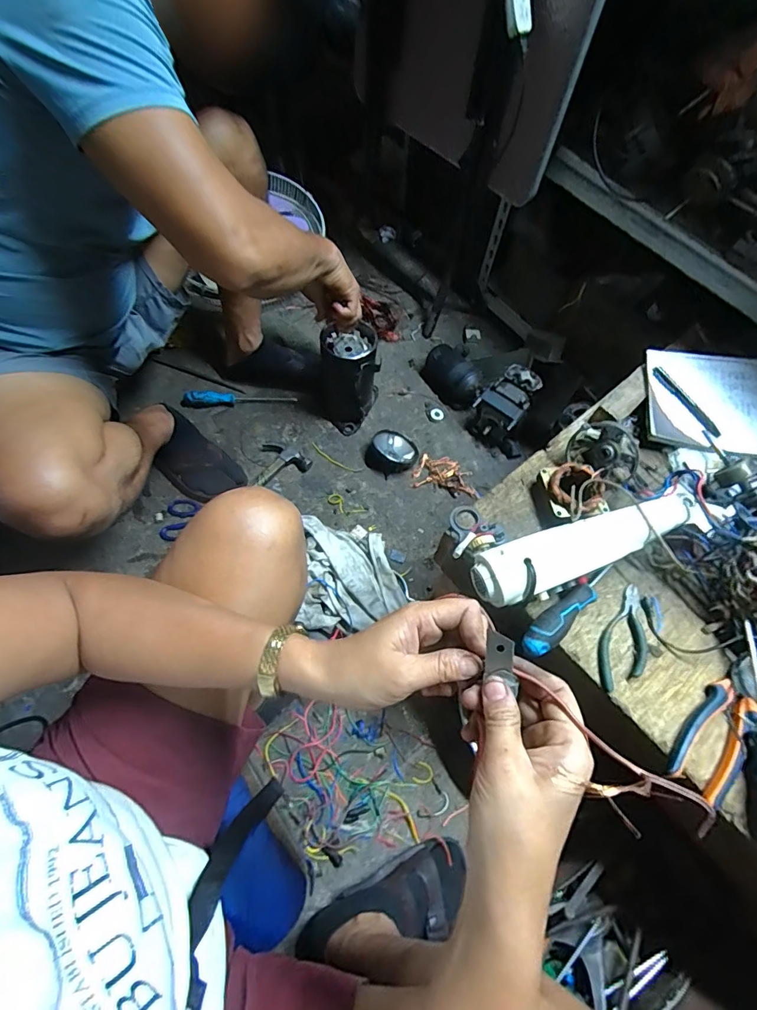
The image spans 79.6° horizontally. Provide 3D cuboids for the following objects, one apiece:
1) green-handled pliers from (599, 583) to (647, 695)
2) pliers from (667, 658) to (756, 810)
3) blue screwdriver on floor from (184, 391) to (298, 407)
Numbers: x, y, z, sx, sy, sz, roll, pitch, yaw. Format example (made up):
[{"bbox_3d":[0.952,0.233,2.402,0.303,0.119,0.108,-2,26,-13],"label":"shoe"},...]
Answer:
[{"bbox_3d":[0.291,0.156,0.531,0.047,0.014,0.134,30,64,12],"label":"green-handled pliers"},{"bbox_3d":[0.370,0.235,0.489,0.054,0.020,0.162,39,66,16],"label":"pliers"},{"bbox_3d":[-0.322,-0.248,1.049,0.252,0.031,0.035,-3,62,-5],"label":"blue screwdriver on floor"}]

